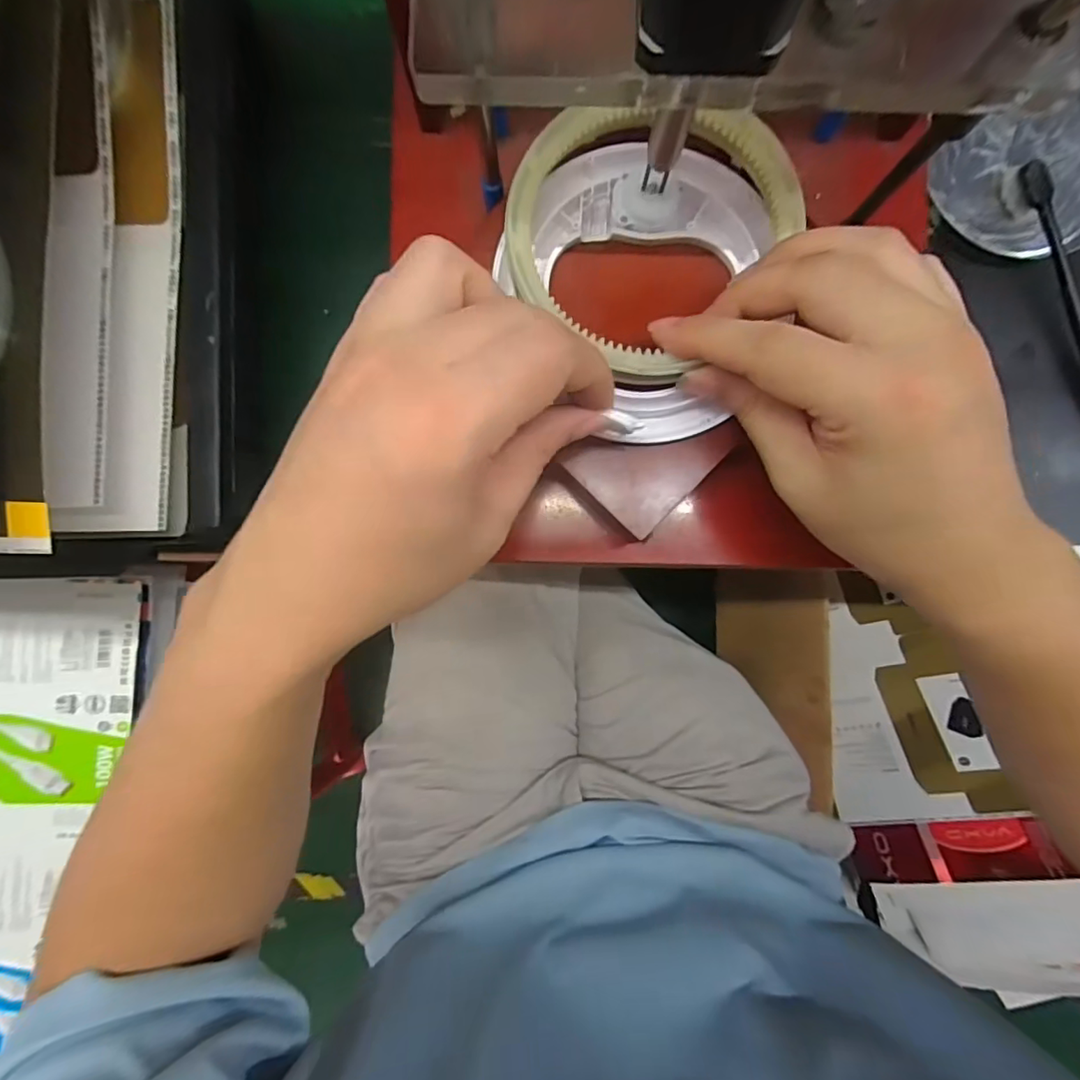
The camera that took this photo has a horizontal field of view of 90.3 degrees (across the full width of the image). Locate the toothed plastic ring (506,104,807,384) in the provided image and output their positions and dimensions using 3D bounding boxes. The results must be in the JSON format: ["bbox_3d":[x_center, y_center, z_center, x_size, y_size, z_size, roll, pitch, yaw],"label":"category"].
[{"bbox_3d":[0.043,-0.135,0.226,0.106,0.012,0.114,0,88,0],"label":"toothed plastic ring"}]

